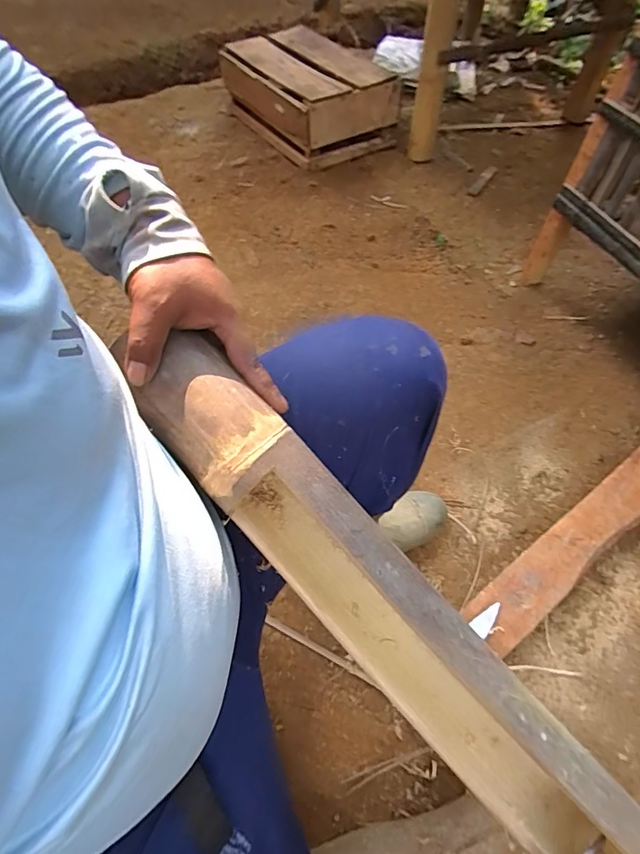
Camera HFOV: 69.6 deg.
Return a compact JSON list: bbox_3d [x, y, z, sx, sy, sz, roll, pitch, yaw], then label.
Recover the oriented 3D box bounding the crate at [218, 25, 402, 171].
[{"bbox_3d":[-0.041,-1.115,1.541,0.359,0.214,0.625,-30,63,-19],"label":"crate"}]

